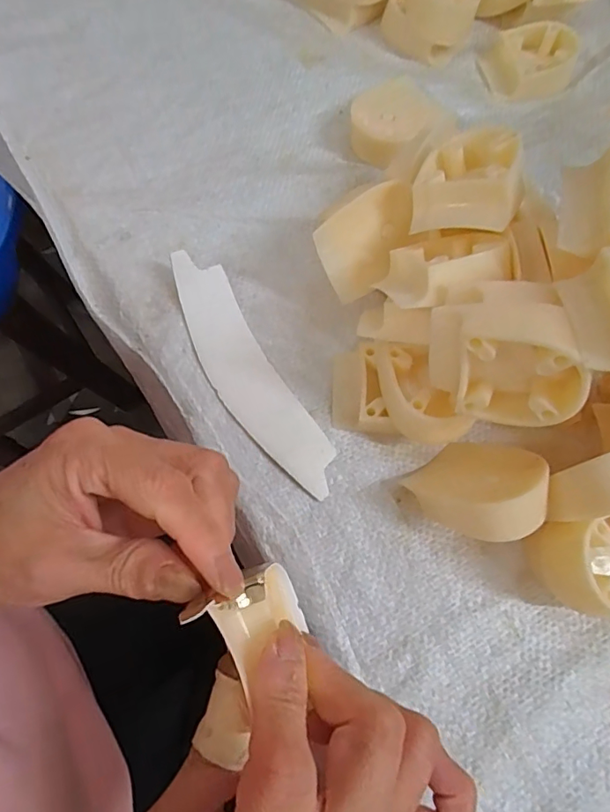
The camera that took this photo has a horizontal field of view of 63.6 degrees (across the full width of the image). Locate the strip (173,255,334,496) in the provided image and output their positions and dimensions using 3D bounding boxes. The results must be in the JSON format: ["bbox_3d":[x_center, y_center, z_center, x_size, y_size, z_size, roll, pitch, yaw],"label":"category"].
[{"bbox_3d":[-0.032,-0.018,0.269,0.036,0.019,0.148,-30,75,-9],"label":"strip"}]

